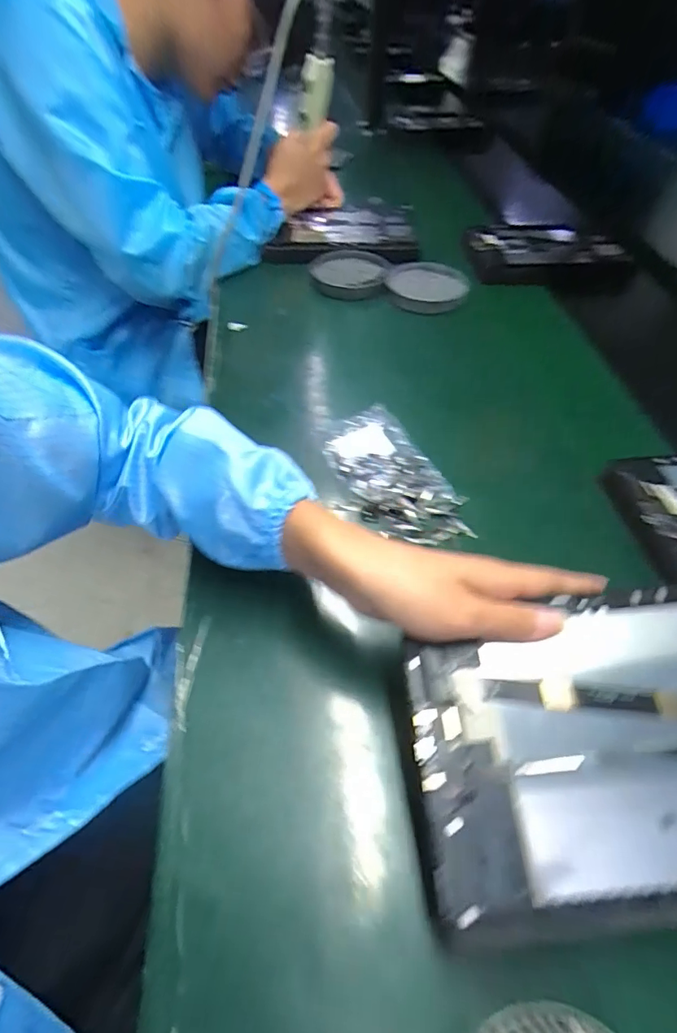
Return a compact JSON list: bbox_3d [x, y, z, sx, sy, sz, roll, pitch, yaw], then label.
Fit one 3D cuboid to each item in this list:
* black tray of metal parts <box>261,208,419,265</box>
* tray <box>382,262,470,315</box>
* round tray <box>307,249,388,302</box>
[{"bbox_3d":[0.007,-0.478,0.792,0.240,0.031,0.196,6,52,-1],"label":"black tray of metal parts"},{"bbox_3d":[0.129,-0.342,0.691,0.121,0.016,0.117,3,52,-3],"label":"tray"},{"bbox_3d":[0.015,-0.371,0.720,0.113,0.027,0.108,3,52,-3],"label":"round tray"}]

